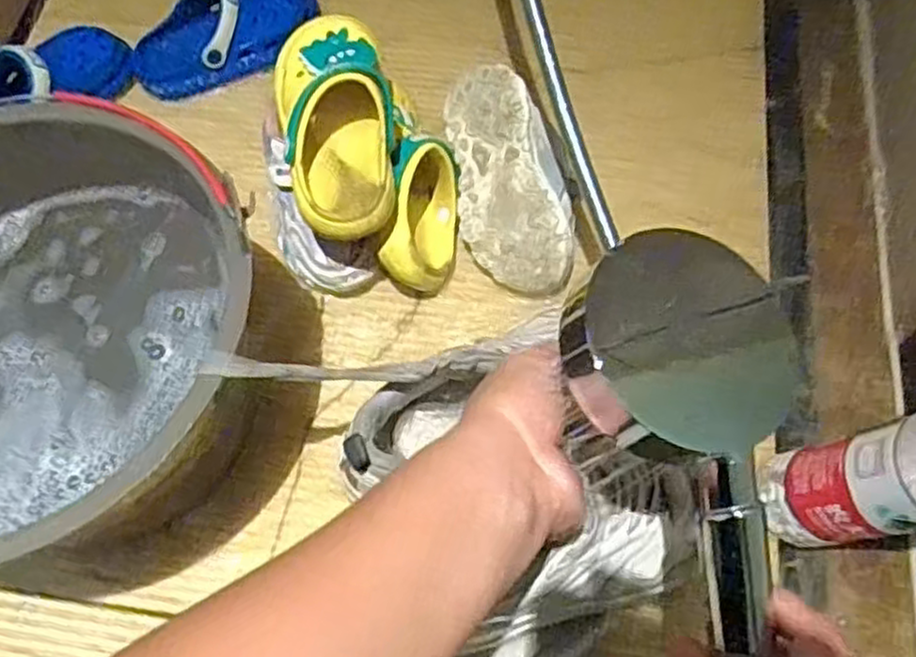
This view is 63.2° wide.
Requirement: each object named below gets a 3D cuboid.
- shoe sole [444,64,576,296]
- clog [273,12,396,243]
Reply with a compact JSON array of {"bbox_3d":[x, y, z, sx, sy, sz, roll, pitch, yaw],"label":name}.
[{"bbox_3d":[0.039,-0.112,0.575,0.077,0.041,0.170,-17,87,28],"label":"shoe sole"},{"bbox_3d":[-0.086,-0.144,0.519,0.083,0.055,0.169,-8,81,-2],"label":"clog"}]

